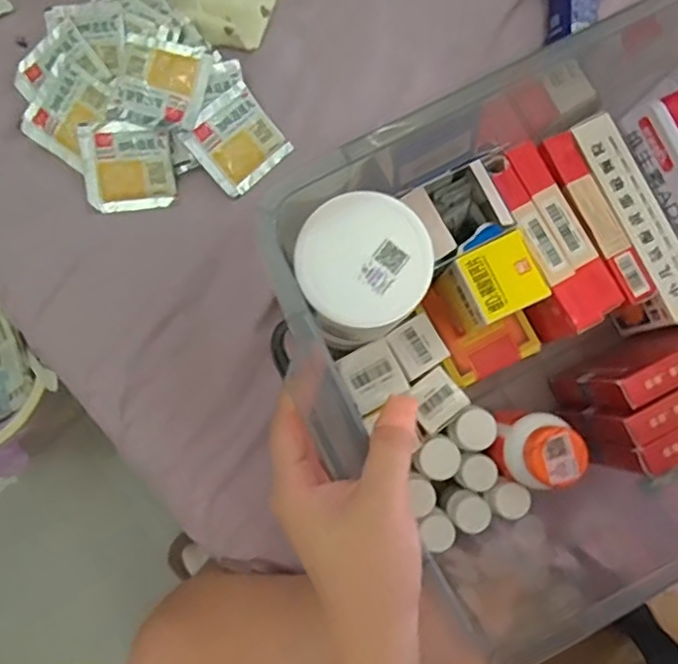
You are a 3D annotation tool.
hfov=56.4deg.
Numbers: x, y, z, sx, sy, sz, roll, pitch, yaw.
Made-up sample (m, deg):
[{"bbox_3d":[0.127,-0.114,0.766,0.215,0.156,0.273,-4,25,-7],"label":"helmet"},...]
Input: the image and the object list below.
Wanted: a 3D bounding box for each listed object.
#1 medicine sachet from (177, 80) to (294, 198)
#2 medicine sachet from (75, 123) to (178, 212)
[{"bbox_3d":[-0.080,-0.151,0.504,0.068,0.004,0.065,-45,109,-13],"label":"medicine sachet"},{"bbox_3d":[-0.164,-0.129,0.495,0.067,0.006,0.065,-8,106,-6],"label":"medicine sachet"}]

